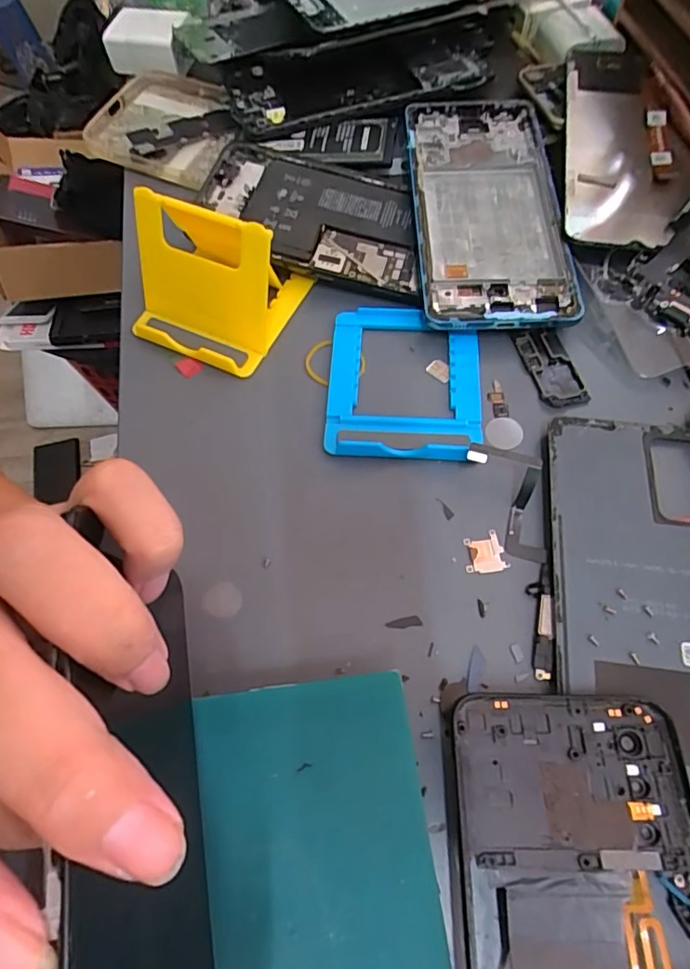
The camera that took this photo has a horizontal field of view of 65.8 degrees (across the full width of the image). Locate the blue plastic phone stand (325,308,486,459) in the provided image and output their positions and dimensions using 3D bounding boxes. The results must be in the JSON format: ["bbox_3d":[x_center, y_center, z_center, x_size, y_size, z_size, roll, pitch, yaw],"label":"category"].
[{"bbox_3d":[0.028,-0.049,0.251,0.071,0.010,0.082,3,64,4],"label":"blue plastic phone stand"}]

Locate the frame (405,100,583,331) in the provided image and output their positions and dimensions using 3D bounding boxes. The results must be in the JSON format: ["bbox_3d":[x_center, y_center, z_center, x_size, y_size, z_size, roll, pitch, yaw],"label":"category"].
[{"bbox_3d":[0.074,-0.147,0.281,0.074,0.007,0.154,-1,68,0],"label":"frame"}]

